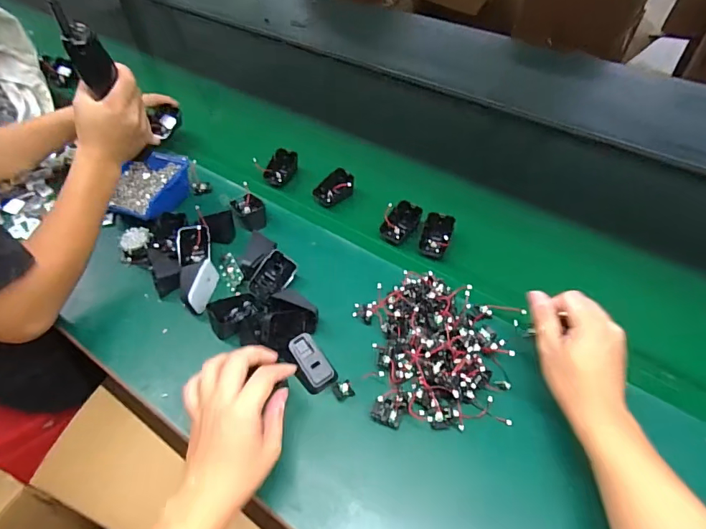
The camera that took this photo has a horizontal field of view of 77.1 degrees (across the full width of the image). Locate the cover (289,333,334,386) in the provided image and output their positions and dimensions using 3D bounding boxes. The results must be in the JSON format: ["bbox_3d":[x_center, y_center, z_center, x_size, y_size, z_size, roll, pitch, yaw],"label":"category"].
[{"bbox_3d":[-0.052,0.116,0.542,0.031,0.009,0.065,-32,74,-17],"label":"cover"}]

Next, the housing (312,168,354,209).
[{"bbox_3d":[-0.032,-0.131,0.747,0.065,0.028,0.054,-24,53,-18],"label":"housing"}]

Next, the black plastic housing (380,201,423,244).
[{"bbox_3d":[0.075,-0.066,0.694,0.043,0.025,0.064,35,58,27],"label":"black plastic housing"}]

